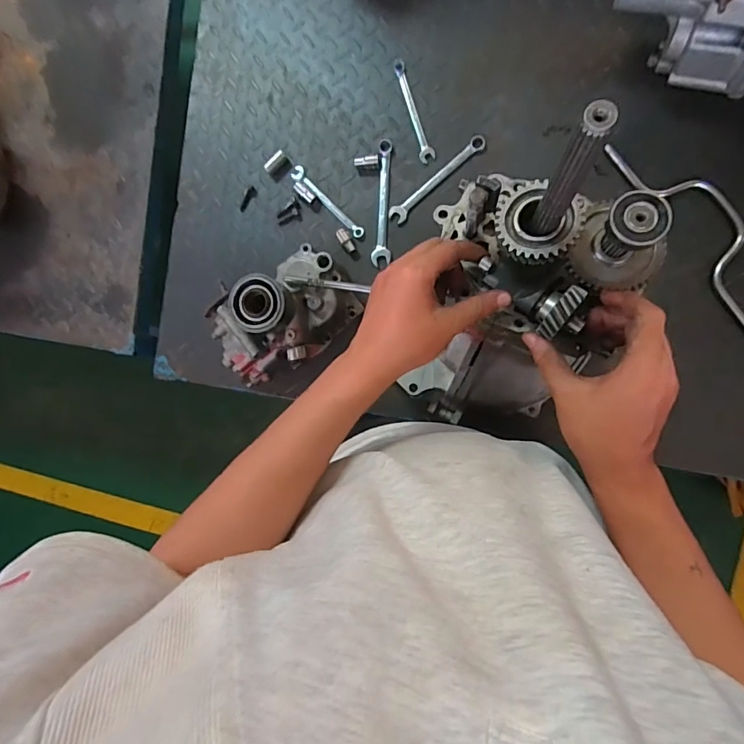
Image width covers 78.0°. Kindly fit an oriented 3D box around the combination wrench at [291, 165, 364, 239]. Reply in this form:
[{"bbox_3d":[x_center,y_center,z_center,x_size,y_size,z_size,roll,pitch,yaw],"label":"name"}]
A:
[{"bbox_3d":[-0.072,-0.275,0.743,0.022,0.009,0.158,-44,86,8],"label":"combination wrench"}]

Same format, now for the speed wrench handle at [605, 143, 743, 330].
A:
[{"bbox_3d":[0.487,-0.196,0.656,0.082,0.020,0.367,-36,87,8],"label":"speed wrench handle"}]

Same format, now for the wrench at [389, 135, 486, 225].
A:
[{"bbox_3d":[0.102,-0.301,0.719,0.180,0.010,0.026,-39,87,8],"label":"wrench"}]

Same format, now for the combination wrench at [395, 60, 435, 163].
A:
[{"bbox_3d":[0.065,-0.412,0.726,0.023,0.004,0.167,-18,90,9],"label":"combination wrench"}]

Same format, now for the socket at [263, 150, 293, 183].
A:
[{"bbox_3d":[-0.154,-0.338,0.754,0.042,0.023,0.031,-38,87,8],"label":"socket"}]

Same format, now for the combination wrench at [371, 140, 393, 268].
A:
[{"bbox_3d":[0.018,-0.272,0.740,0.029,0.004,0.197,2,93,8],"label":"combination wrench"}]

